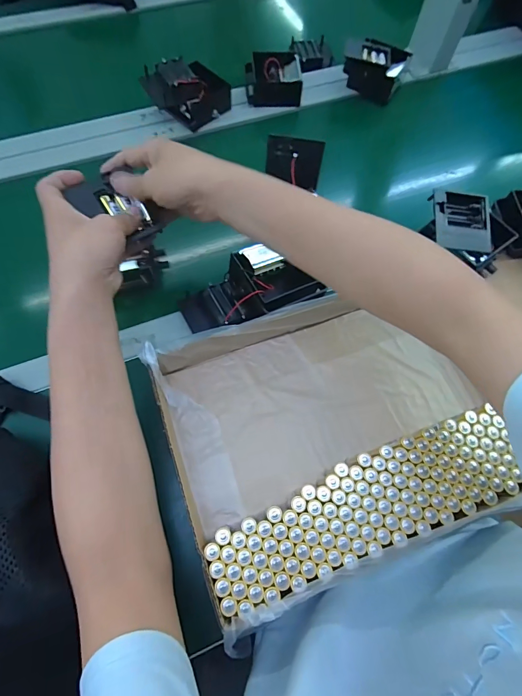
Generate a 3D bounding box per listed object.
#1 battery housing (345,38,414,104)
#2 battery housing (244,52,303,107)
[{"bbox_3d":[0.198,-0.490,0.629,0.108,0.054,0.089,19,67,5],"label":"battery housing"},{"bbox_3d":[0.021,-0.460,0.617,0.090,0.040,0.091,0,67,-3],"label":"battery housing"}]

